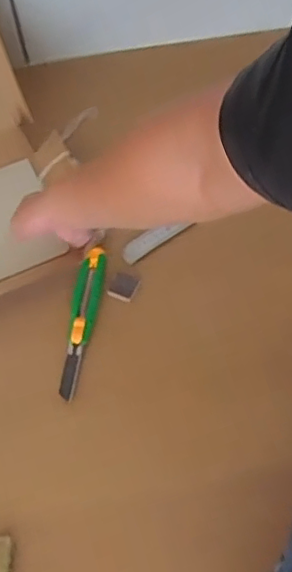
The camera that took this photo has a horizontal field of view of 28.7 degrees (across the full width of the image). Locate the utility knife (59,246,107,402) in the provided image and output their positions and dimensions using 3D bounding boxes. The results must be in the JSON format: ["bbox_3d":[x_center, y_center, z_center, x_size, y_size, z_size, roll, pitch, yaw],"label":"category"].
[{"bbox_3d":[-0.080,0.041,0.735,0.030,0.024,0.209,6,65,5],"label":"utility knife"}]

